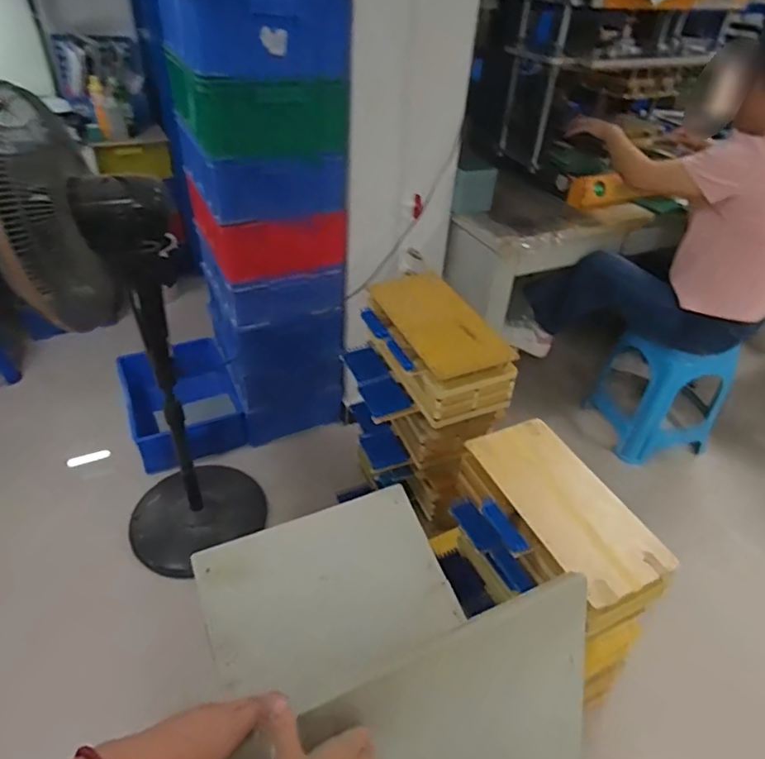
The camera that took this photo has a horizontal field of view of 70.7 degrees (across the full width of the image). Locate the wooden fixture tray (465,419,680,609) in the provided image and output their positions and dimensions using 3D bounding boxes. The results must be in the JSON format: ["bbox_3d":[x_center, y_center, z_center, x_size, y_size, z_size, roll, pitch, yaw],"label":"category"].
[{"bbox_3d":[0.344,0.223,1.013,0.190,0.032,0.377,-15,43,-23],"label":"wooden fixture tray"}]

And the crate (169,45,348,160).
[{"bbox_3d":[-0.357,-0.739,1.431,0.385,0.159,0.446,-15,43,-22],"label":"crate"}]

